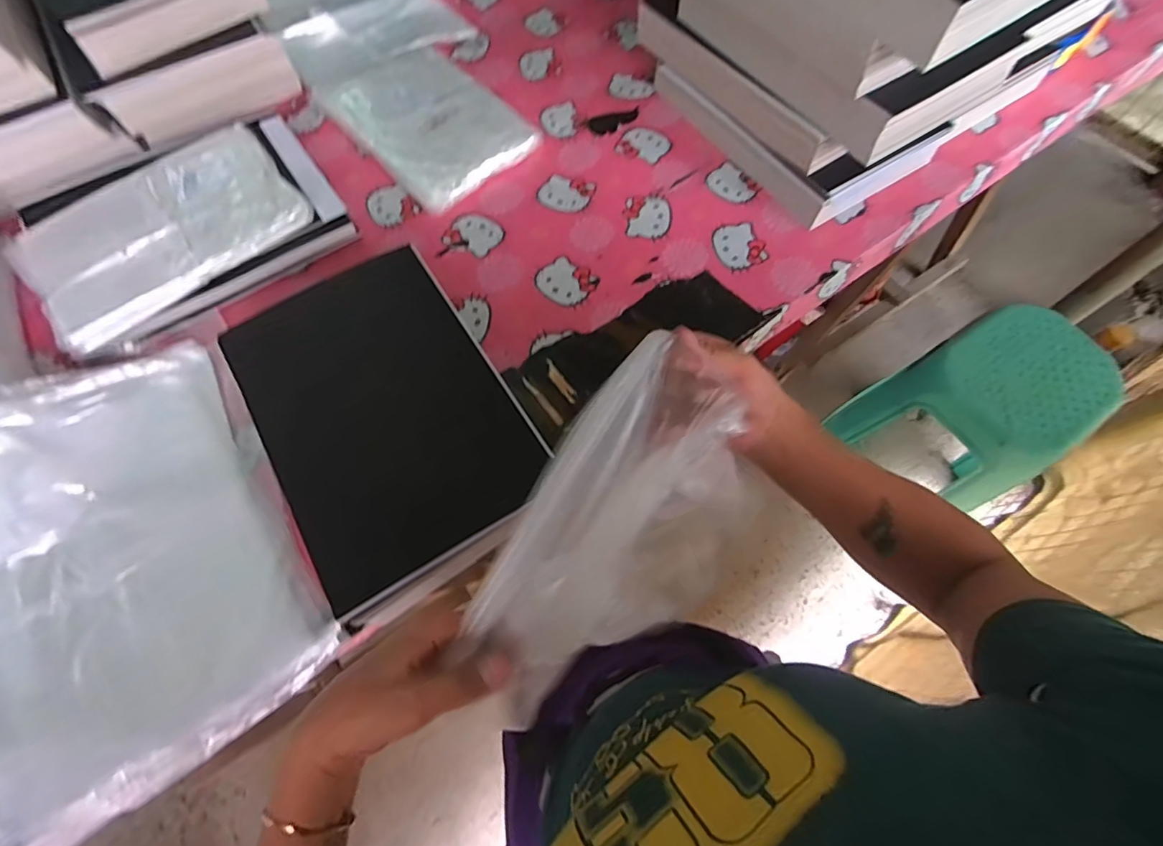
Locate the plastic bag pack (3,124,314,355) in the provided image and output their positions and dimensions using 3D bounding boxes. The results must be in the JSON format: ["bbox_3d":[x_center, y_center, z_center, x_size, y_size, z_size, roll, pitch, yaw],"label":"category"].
[{"bbox_3d":[-0.568,-0.266,0.711,0.345,0.038,0.231,-37,70,-16],"label":"plastic bag pack"}]

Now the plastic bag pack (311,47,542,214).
[{"bbox_3d":[-0.248,-0.490,0.838,0.218,0.031,0.353,-39,71,-17],"label":"plastic bag pack"}]

